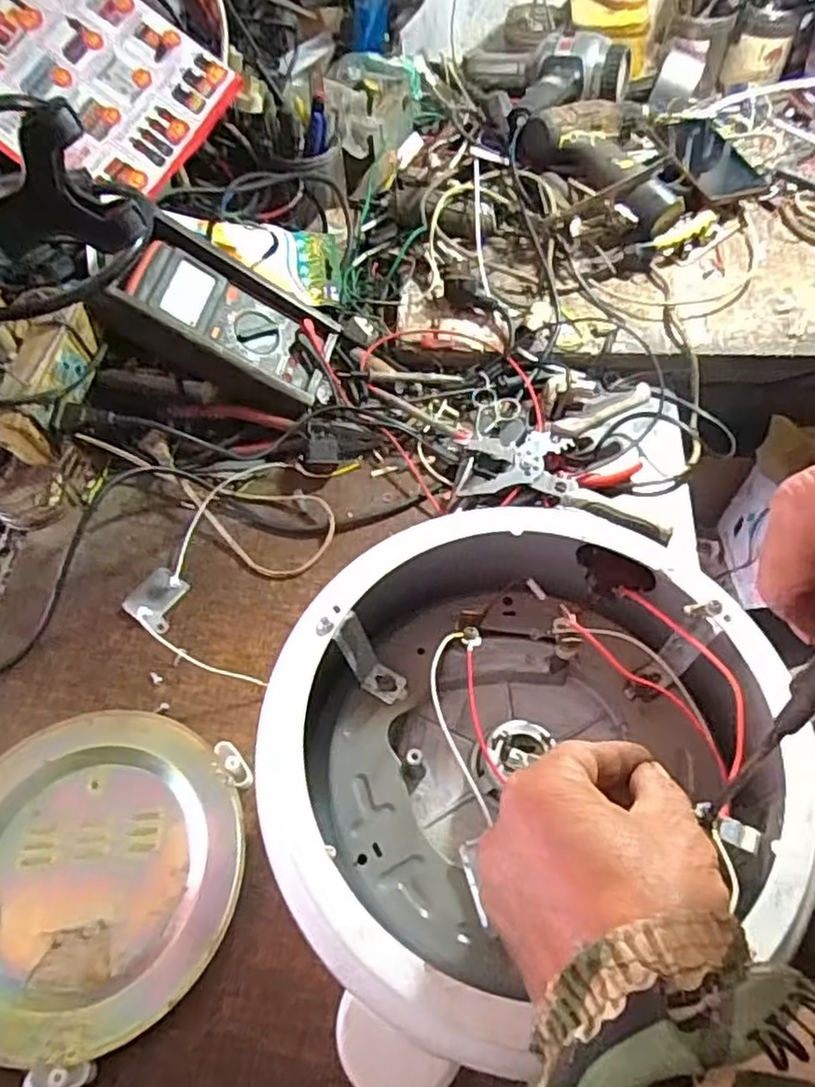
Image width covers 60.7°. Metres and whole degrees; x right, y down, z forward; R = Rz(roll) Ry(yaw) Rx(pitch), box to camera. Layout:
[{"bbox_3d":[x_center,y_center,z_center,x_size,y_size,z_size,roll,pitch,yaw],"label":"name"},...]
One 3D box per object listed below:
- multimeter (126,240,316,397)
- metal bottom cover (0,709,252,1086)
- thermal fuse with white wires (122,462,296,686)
[{"bbox_3d":[-0.163,-0.199,0.628,0.178,0.034,0.078,31,59,-15],"label":"multimeter"},{"bbox_3d":[-0.210,0.210,0.452,0.197,0.026,0.198,18,60,12],"label":"metal bottom cover"},{"bbox_3d":[-0.165,0.012,0.585,0.120,0.014,0.211,2,58,3],"label":"thermal fuse with white wires"}]

